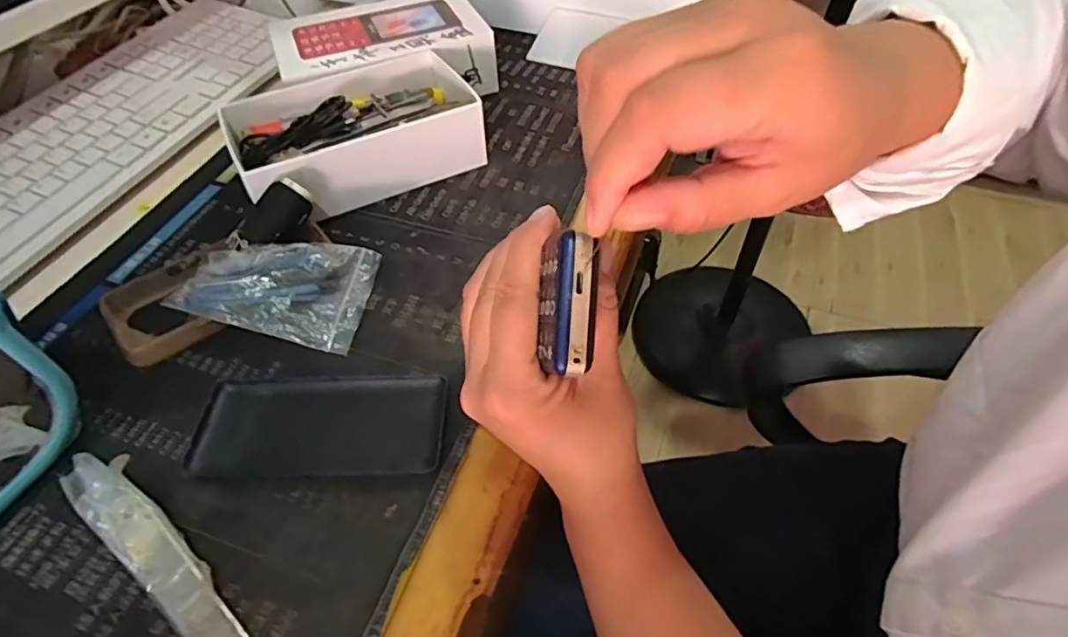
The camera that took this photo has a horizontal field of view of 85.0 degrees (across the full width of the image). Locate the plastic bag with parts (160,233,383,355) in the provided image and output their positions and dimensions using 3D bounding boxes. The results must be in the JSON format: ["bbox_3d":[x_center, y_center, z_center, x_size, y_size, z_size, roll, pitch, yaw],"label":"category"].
[{"bbox_3d":[-0.153,-0.018,0.352,0.101,0.029,0.064,5,51,5],"label":"plastic bag with parts"}]

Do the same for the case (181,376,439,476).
[{"bbox_3d":[-0.111,0.053,0.301,0.126,0.011,0.058,1,51,2],"label":"case"}]

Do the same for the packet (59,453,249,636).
[{"bbox_3d":[-0.175,0.103,0.266,0.134,0.011,0.026,30,57,23],"label":"packet"}]

